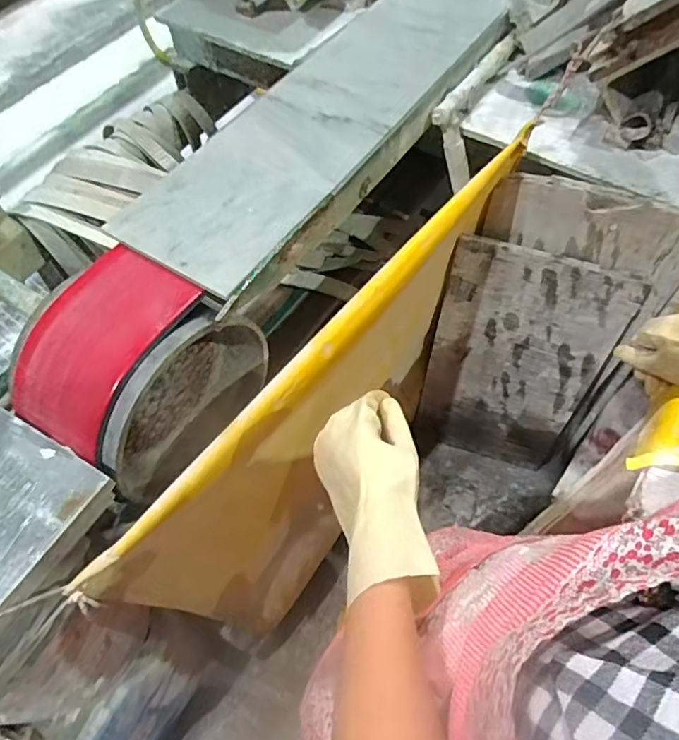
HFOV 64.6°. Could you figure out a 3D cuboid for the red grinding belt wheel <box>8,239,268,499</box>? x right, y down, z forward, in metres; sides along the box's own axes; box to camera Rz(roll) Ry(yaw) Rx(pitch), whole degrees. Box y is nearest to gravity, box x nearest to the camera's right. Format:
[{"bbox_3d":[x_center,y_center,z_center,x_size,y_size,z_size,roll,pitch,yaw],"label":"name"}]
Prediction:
[{"bbox_3d":[-0.249,0.005,0.706,0.180,0.270,0.257,33,68,20],"label":"red grinding belt wheel"}]

